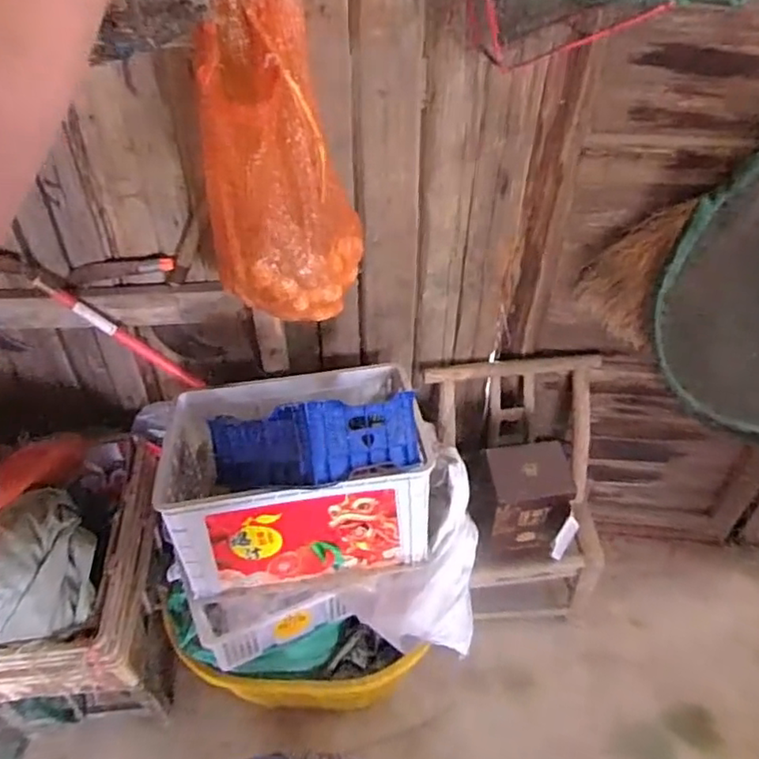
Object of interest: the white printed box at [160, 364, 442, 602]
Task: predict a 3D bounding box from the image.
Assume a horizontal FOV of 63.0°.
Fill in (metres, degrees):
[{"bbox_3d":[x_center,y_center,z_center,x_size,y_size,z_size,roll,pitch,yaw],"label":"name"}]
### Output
[{"bbox_3d":[-0.163,0.179,1.223,0.469,0.245,0.385,-5,39,-7],"label":"white printed box"}]

